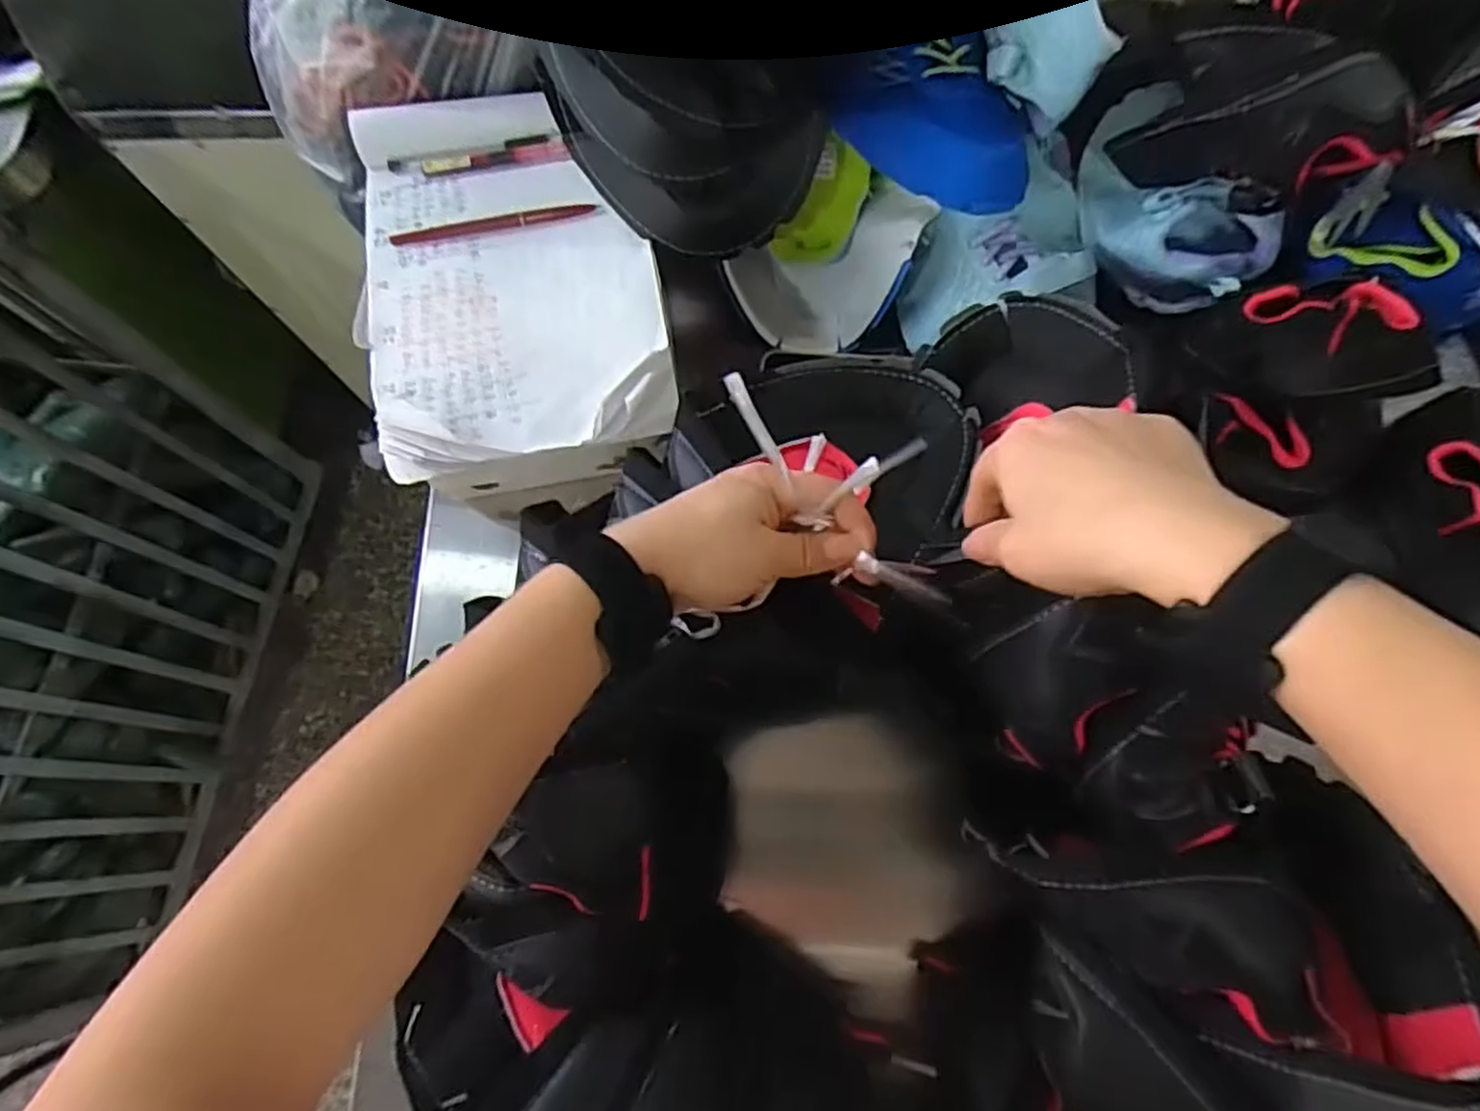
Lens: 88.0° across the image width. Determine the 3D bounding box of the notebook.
[{"bbox_3d":[-0.159,-0.193,0.515,0.188,0.025,0.280,-15,72,-3],"label":"notebook"}]

